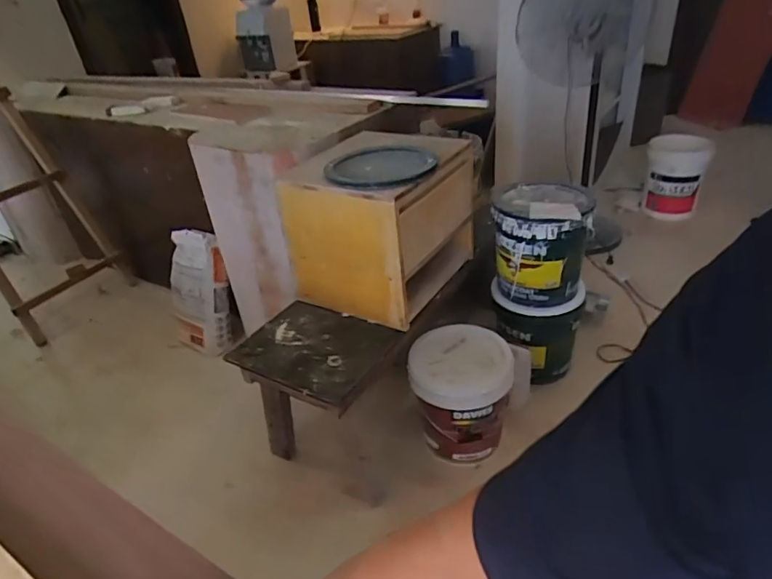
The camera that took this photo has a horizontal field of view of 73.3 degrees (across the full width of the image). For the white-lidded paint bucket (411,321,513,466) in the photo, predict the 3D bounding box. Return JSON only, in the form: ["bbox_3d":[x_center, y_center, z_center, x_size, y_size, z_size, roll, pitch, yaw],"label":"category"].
[{"bbox_3d":[0.236,0.314,1.584,0.308,0.324,0.266,1,33,11],"label":"white-lidded paint bucket"}]

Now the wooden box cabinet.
[{"bbox_3d":[-0.036,-0.192,1.582,0.481,0.427,0.397,17,39,32],"label":"wooden box cabinet"}]

